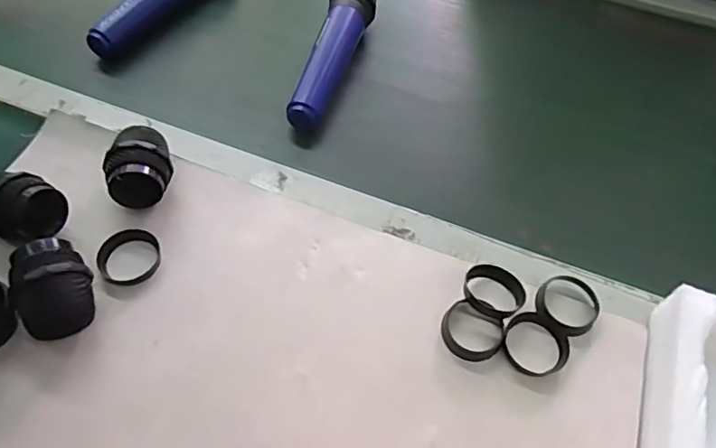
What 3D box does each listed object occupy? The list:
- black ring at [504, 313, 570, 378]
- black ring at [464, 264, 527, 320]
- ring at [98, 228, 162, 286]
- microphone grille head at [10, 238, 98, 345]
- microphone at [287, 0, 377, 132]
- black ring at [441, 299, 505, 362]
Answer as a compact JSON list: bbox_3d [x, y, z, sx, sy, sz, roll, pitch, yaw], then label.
[{"bbox_3d":[0.123,0.082,0.371,0.043,0.009,0.042,0,56,0],"label":"black ring"},{"bbox_3d":[0.097,0.049,0.389,0.042,0.013,0.038,35,63,21],"label":"black ring"},{"bbox_3d":[-0.172,0.022,0.400,0.043,0.014,0.047,0,56,0],"label":"ring"},{"bbox_3d":[-0.205,0.044,0.364,0.049,0.050,0.055,-35,63,-21],"label":"microphone grille head"},{"bbox_3d":[-0.020,-0.168,0.534,0.047,0.047,0.200,13,57,8],"label":"microphone"},{"bbox_3d":[0.078,0.075,0.374,0.043,0.010,0.036,30,61,18],"label":"black ring"}]

